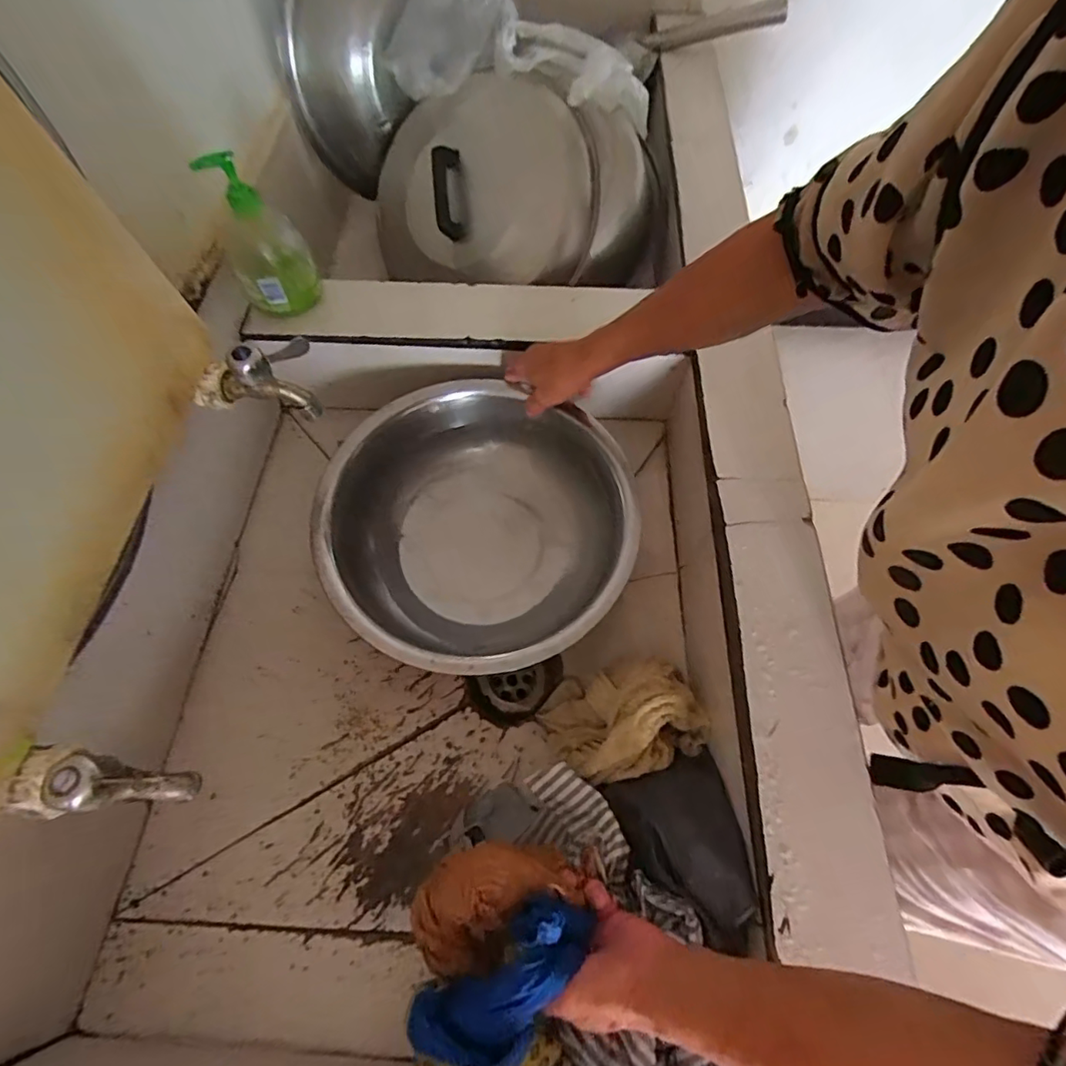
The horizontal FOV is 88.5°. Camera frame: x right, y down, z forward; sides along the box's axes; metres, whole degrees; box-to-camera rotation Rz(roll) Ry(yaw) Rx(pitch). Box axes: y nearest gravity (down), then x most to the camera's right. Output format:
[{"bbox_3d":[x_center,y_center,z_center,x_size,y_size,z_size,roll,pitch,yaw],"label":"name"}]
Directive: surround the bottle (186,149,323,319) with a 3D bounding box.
[{"bbox_3d":[-0.299,-0.328,0.598,0.085,0.159,0.082,-28,65,-12],"label":"bottle"}]

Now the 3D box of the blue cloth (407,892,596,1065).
[{"bbox_3d":[-0.018,0.307,0.367,0.131,0.041,0.063,-34,67,-13],"label":"blue cloth"}]

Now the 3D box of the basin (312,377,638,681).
[{"bbox_3d":[-0.062,-0.004,0.627,0.334,0.108,0.330,-1,63,1],"label":"basin"}]

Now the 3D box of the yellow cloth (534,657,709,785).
[{"bbox_3d":[0.087,0.178,0.531,0.155,0.089,0.106,-13,63,-5],"label":"yellow cloth"}]

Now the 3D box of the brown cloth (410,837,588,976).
[{"bbox_3d":[-0.035,0.277,0.414,0.122,0.044,0.073,-23,65,-10],"label":"brown cloth"}]

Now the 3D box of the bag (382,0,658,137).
[{"bbox_3d":[-0.003,-0.566,0.641,0.351,0.135,0.169,10,63,-10],"label":"bag"}]

